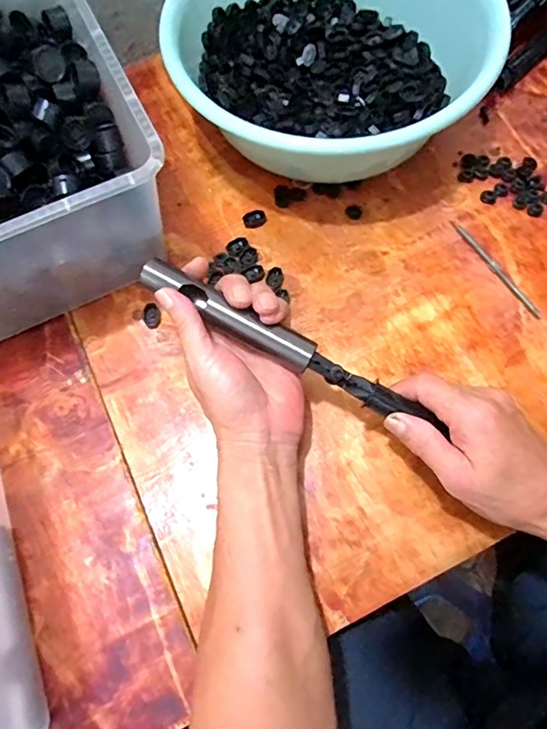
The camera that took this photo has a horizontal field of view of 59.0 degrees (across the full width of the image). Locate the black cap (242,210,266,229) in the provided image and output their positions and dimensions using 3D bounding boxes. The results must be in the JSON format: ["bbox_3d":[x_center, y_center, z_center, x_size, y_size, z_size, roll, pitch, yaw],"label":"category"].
[{"bbox_3d":[-0.018,-0.142,0.474,0.023,0.006,0.016,-22,72,-5],"label":"black cap"}]

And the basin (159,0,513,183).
[{"bbox_3d":[0.050,-0.306,0.479,0.293,0.103,0.275,-1,71,2],"label":"basin"}]

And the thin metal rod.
[{"bbox_3d":[0.204,-0.089,0.444,0.009,0.004,0.117,-30,73,-8],"label":"thin metal rod"}]

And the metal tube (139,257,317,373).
[{"bbox_3d":[-0.033,-0.039,0.355,0.138,0.016,0.023,30,74,5],"label":"metal tube"}]

